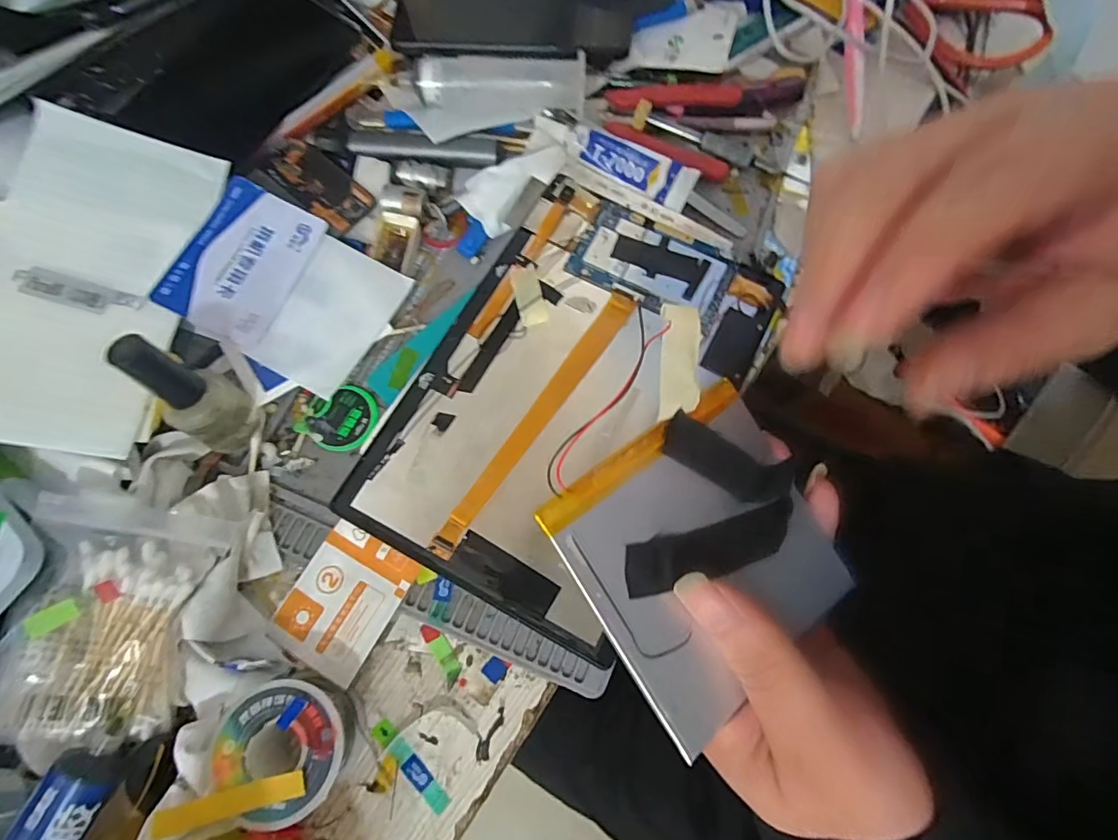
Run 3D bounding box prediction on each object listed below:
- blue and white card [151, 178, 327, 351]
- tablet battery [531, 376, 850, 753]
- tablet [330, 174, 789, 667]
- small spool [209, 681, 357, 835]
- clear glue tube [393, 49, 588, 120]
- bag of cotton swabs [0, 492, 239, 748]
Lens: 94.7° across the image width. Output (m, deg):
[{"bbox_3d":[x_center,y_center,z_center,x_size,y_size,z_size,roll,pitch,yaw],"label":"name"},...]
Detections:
[{"bbox_3d":[-0.174,-0.087,0.284,0.055,0.006,0.085,27,73,-18],"label":"blue and white card"},{"bbox_3d":[0.054,0.046,0.185,0.094,0.004,0.093,-33,90,-21],"label":"tablet battery"},{"bbox_3d":[0.010,-0.018,0.286,0.153,0.015,0.237,28,73,8],"label":"tablet"},{"bbox_3d":[-0.118,0.142,0.228,0.052,0.034,0.049,1,71,-2],"label":"small spool"},{"bbox_3d":[-0.042,-0.214,0.328,0.117,0.024,0.019,2,71,-1],"label":"clear glue tube"},{"bbox_3d":[-0.200,0.084,0.218,0.078,0.018,0.098,8,71,1],"label":"bag of cotton swabs"}]

